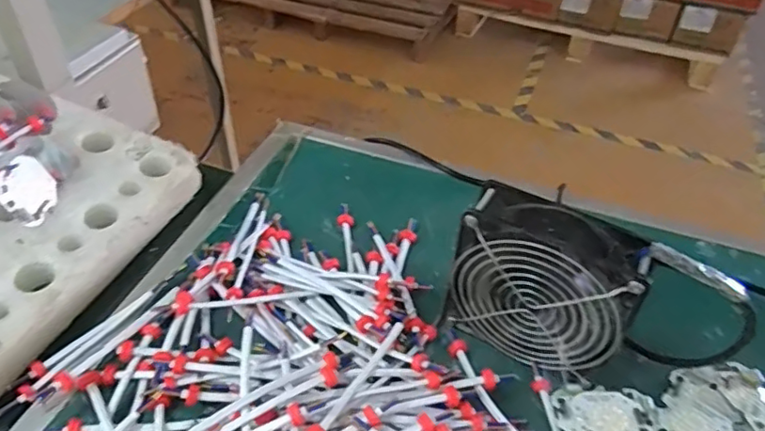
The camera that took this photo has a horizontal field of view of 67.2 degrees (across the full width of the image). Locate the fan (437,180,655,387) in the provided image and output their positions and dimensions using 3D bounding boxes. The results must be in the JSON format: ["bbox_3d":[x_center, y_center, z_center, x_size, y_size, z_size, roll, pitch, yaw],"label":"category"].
[{"bbox_3d":[0.108,0.046,0.397,0.119,0.104,0.051,18,45,17],"label":"fan"}]

